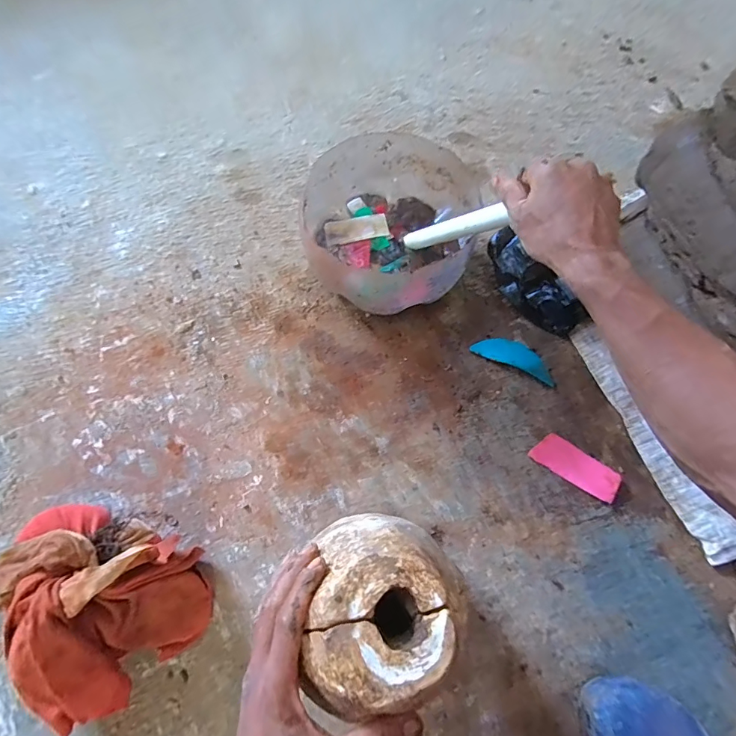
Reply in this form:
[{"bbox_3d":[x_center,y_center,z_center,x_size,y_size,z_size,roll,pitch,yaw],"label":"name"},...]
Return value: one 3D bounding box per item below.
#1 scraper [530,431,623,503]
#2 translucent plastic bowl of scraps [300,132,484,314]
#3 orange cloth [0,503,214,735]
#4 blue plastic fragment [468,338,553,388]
[{"bbox_3d":[0.272,0.127,0.567,0.109,0.011,0.048,33,71,10],"label":"scraper"},{"bbox_3d":[0.023,-0.198,0.637,0.237,0.125,0.254,1,69,-2],"label":"translucent plastic bowl of scraps"},{"bbox_3d":[-0.283,0.230,0.450,0.173,0.132,0.201,-40,75,-16],"label":"orange cloth"},{"bbox_3d":[0.212,-0.019,0.624,0.119,0.007,0.043,25,70,7],"label":"blue plastic fragment"}]

